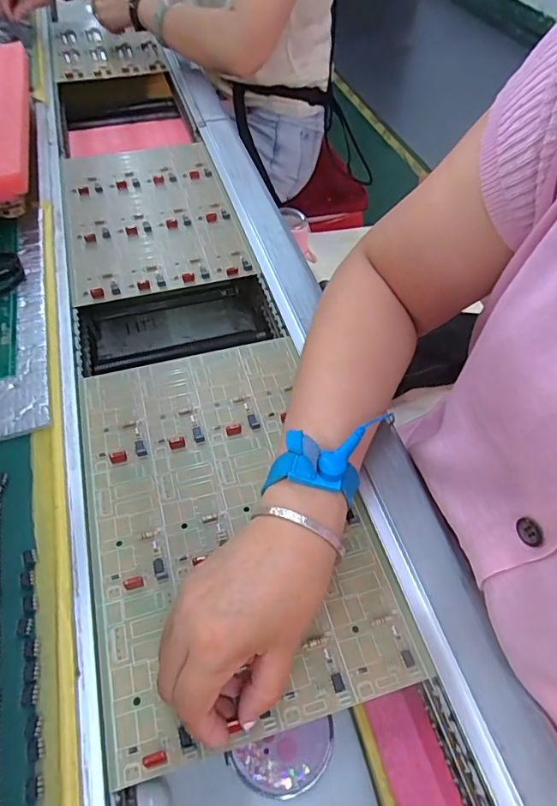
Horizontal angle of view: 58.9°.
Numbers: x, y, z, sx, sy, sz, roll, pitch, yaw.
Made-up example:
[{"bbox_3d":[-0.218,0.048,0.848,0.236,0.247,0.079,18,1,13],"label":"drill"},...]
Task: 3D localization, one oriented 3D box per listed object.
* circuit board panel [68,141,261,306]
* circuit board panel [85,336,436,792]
[{"bbox_3d":[-0.148,-0.222,0.573,0.184,0.019,0.272,-12,54,-13],"label":"circuit board panel"},{"bbox_3d":[-0.038,0.070,0.354,0.184,0.011,0.285,-11,54,-13],"label":"circuit board panel"}]

